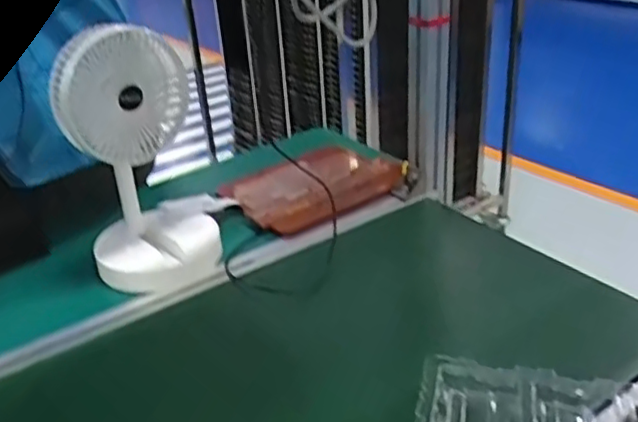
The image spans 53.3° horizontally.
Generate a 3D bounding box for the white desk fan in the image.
[{"bbox_3d":[-0.221,-0.074,0.792,0.162,0.302,0.188,-12,31,-13],"label":"white desk fan"}]

